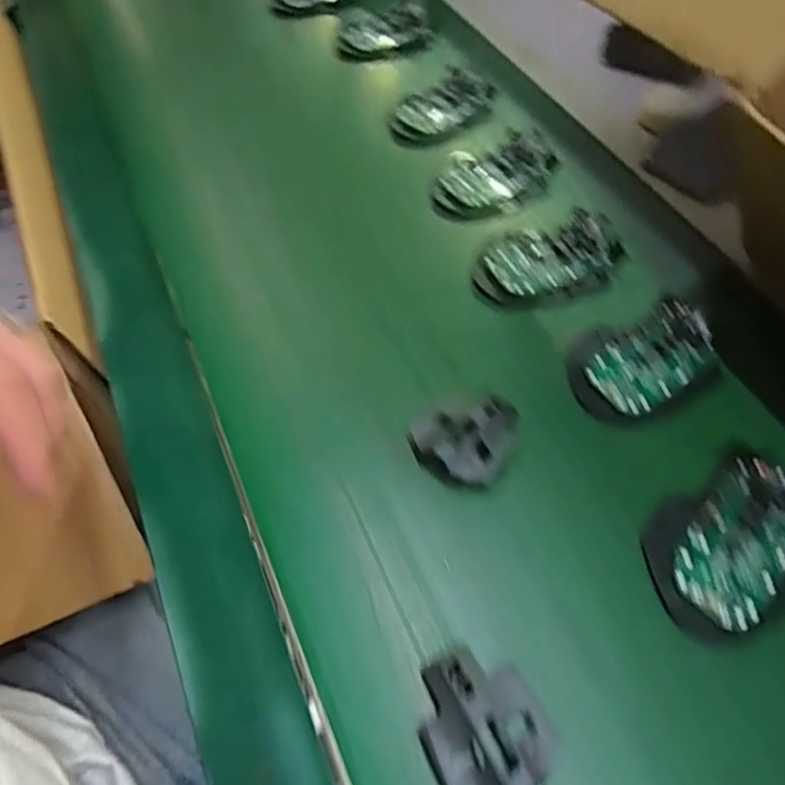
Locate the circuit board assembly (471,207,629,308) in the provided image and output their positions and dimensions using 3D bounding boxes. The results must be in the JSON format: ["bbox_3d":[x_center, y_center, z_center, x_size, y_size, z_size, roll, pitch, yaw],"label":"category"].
[{"bbox_3d":[0.117,-0.099,0.416,0.112,0.020,0.067,-14,59,-11],"label":"circuit board assembly"}]

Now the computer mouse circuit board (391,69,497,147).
[{"bbox_3d":[0.047,-0.263,0.525,0.107,0.019,0.053,-35,65,-22],"label":"computer mouse circuit board"}]

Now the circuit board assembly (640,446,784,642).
[{"bbox_3d":[0.186,0.078,0.304,0.104,0.024,0.068,-32,64,-14],"label":"circuit board assembly"}]

